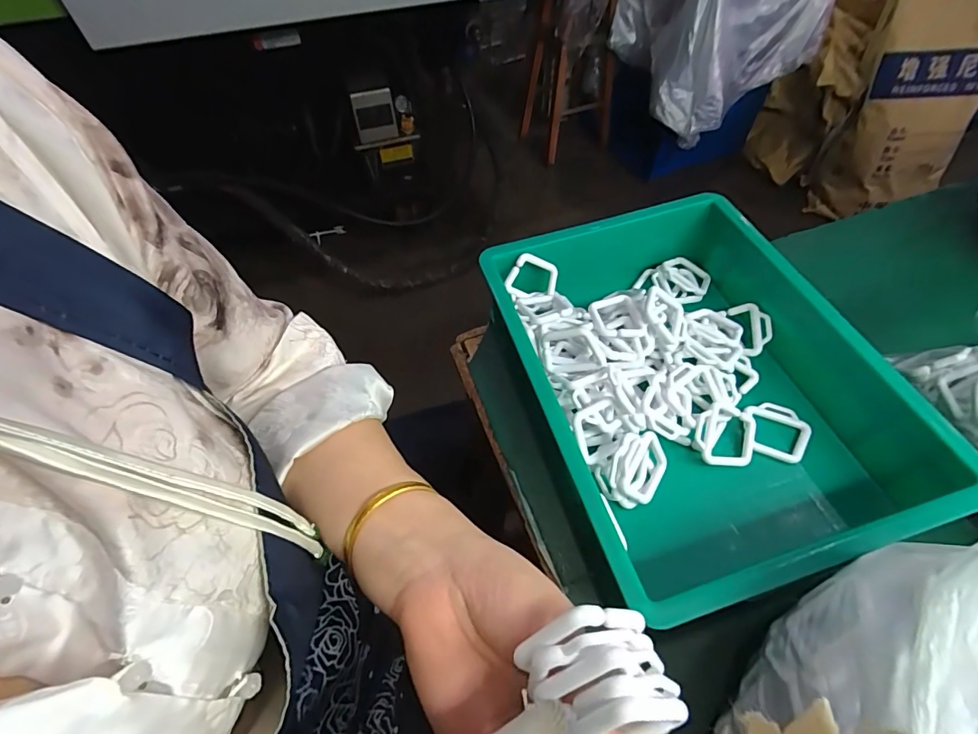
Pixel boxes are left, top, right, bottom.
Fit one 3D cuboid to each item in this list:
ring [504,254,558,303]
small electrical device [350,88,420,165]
[{"bbox_3d":[0.043,-0.085,0.454,0.048,0.010,0.049,0,89,-12],"label":"ring"},{"bbox_3d":[-0.305,-0.706,1.383,0.191,0.236,0.066,-20,58,-11],"label":"small electrical device"}]

